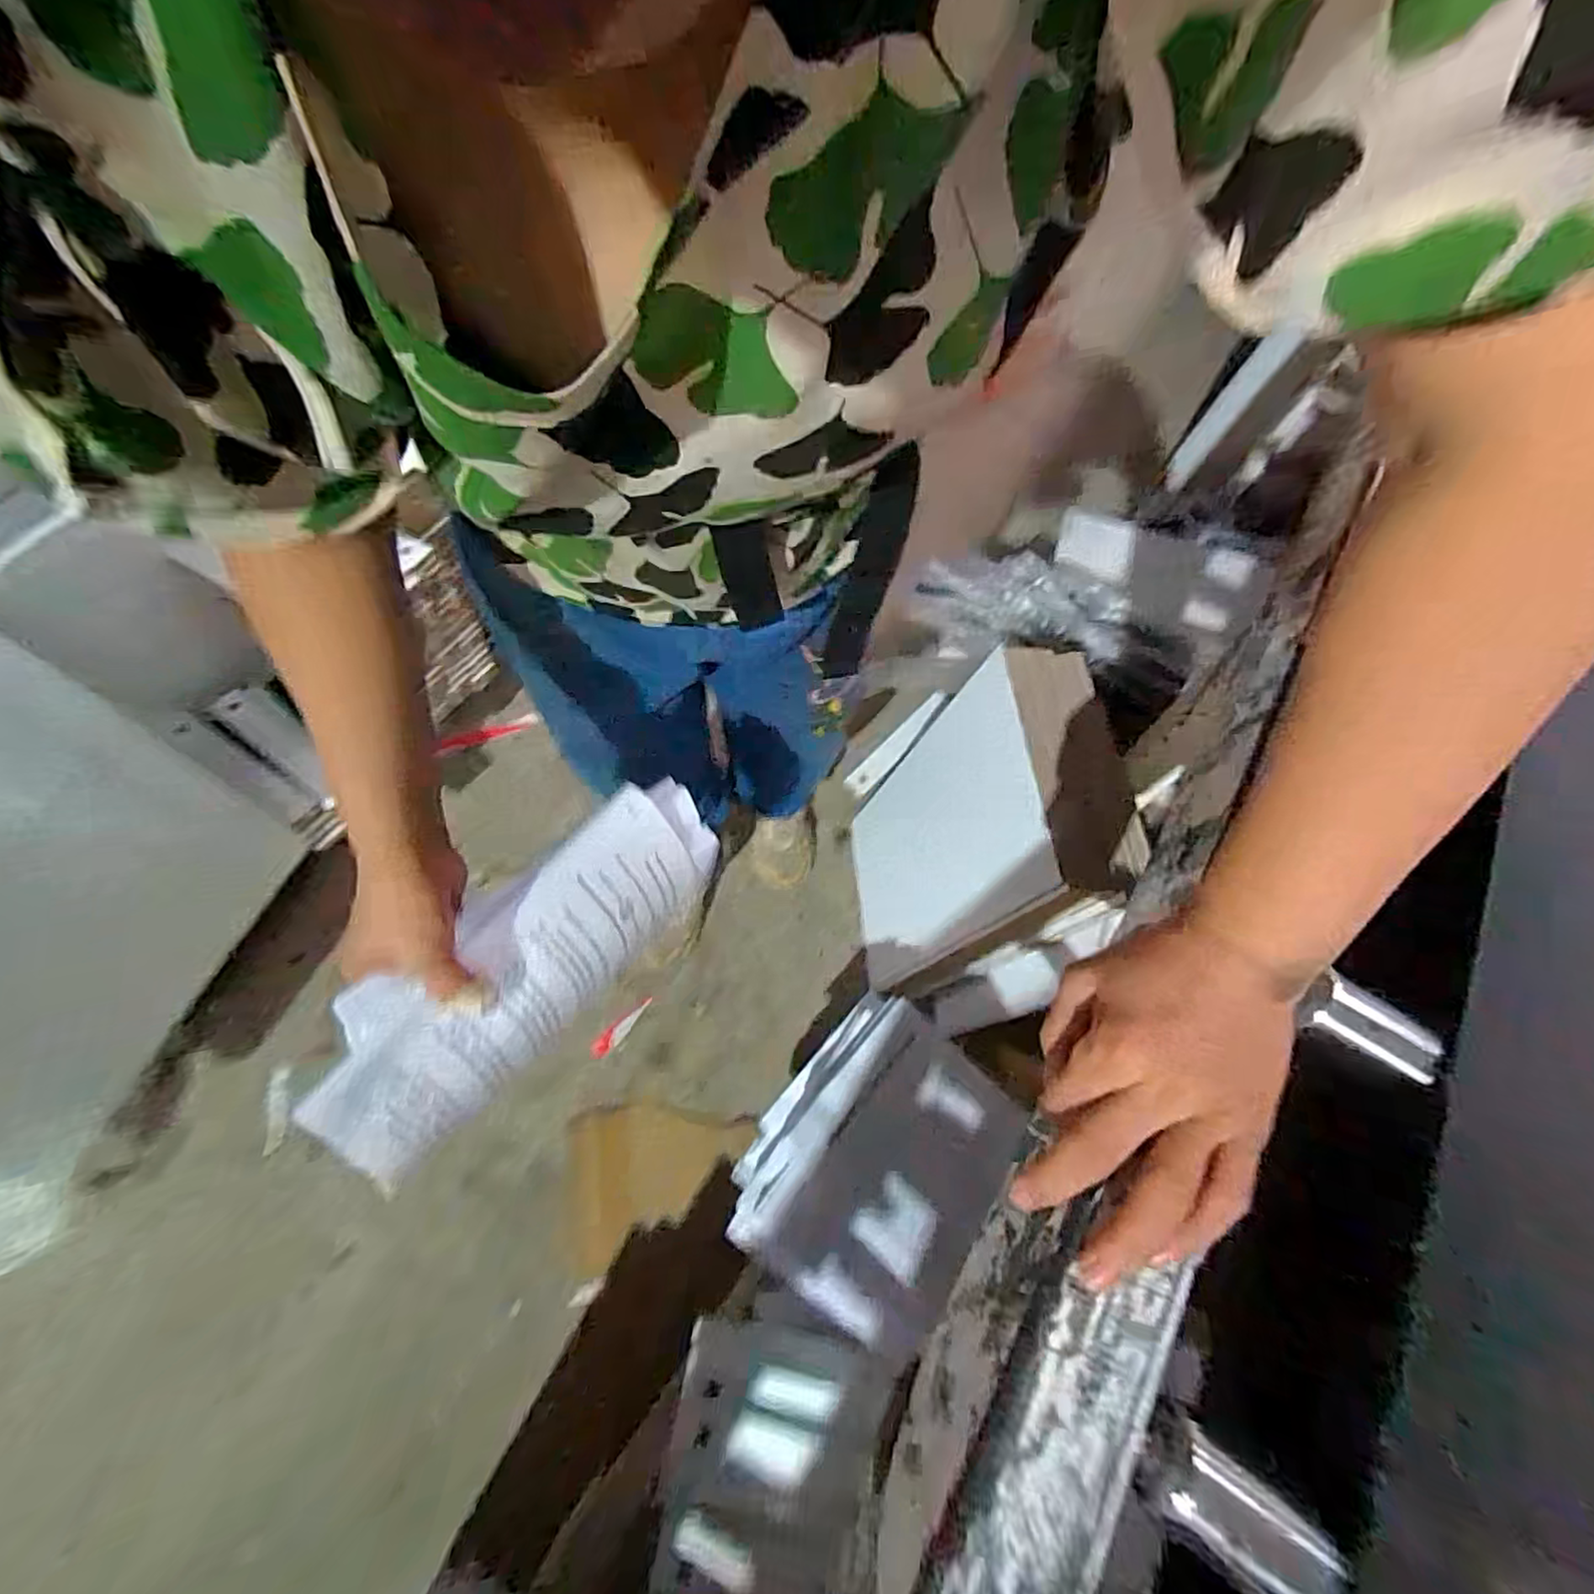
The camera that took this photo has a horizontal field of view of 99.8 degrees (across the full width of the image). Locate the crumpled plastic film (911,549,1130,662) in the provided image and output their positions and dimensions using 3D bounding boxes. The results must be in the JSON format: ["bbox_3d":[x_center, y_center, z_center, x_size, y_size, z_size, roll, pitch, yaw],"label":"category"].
[{"bbox_3d":[0.312,-0.278,0.933,0.276,0.052,0.167,21,64,6],"label":"crumpled plastic film"}]

